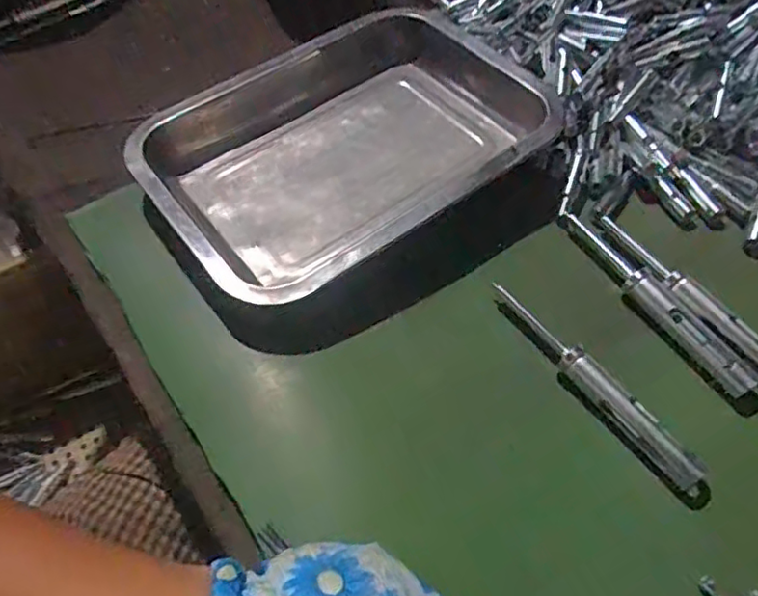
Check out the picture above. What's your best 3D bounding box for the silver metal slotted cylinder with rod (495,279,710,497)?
[{"bbox_3d":[0.116,0.045,0.331,0.015,0.017,0.140,-34,63,-20],"label":"silver metal slotted cylinder with rod"}]

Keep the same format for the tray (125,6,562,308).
[{"bbox_3d":[-0.019,-0.103,0.418,0.263,0.047,0.189,-32,63,-19],"label":"tray"}]

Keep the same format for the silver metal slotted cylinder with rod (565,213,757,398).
[{"bbox_3d":[0.161,-0.002,0.364,0.019,0.018,0.146,-28,61,-17],"label":"silver metal slotted cylinder with rod"}]

